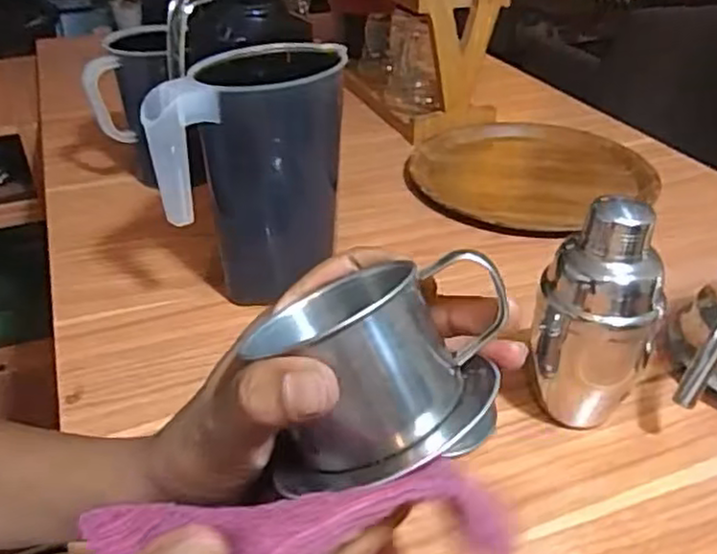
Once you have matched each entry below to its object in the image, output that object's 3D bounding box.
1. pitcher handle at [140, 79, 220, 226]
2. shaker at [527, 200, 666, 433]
[{"bbox_3d":[-0.138,-0.098,0.538,0.055,0.107,0.025,-19,38,-26],"label":"pitcher handle"},{"bbox_3d":[0.162,0.031,0.474,0.079,0.181,0.063,18,37,23],"label":"shaker"}]

